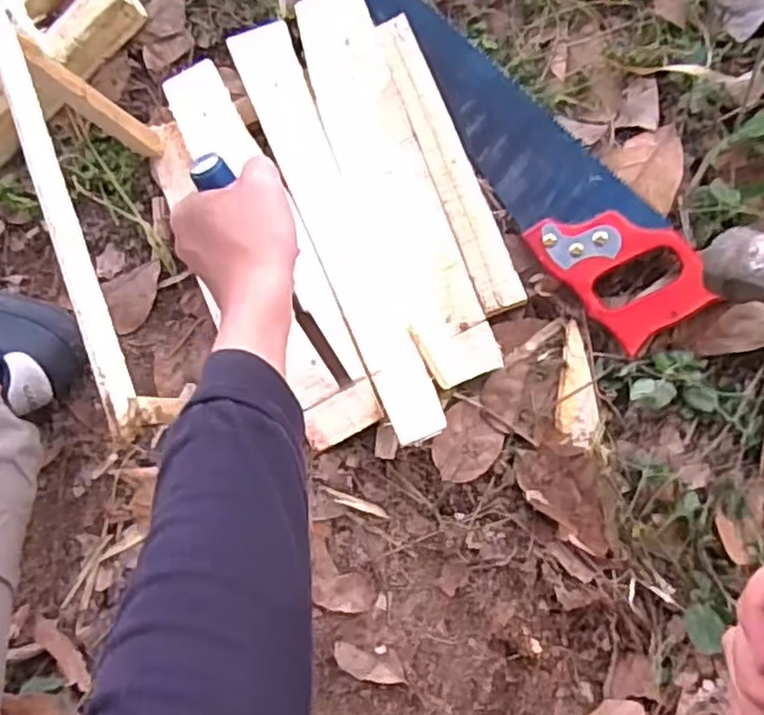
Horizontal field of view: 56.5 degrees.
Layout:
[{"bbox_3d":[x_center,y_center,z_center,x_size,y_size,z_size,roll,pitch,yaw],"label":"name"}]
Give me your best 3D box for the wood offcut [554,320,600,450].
[{"bbox_3d":[0.162,0.022,0.580,0.031,0.008,0.097,5,84,12],"label":"wood offcut"}]

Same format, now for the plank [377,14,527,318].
[{"bbox_3d":[0.055,-0.161,0.589,0.034,0.008,0.258,-22,79,8],"label":"plank"}]

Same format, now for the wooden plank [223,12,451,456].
[{"bbox_3d":[-0.039,-0.112,0.597,0.049,0.007,0.377,-23,79,7],"label":"wooden plank"}]

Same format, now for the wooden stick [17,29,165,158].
[{"bbox_3d":[-0.211,-0.186,0.512,0.020,0.271,0.022,36,91,13],"label":"wooden stick"}]

